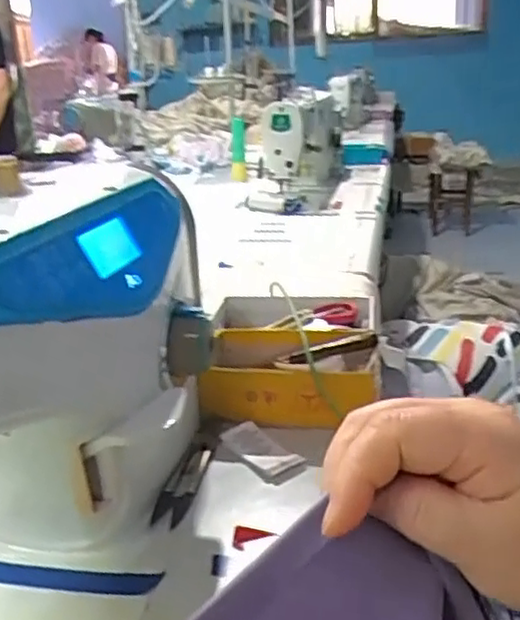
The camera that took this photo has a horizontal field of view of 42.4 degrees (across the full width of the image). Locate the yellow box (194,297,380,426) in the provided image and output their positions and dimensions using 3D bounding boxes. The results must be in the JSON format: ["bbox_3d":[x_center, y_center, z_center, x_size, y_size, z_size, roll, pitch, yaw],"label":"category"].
[{"bbox_3d":[0.026,0.036,0.616,0.154,0.059,0.183,0,20,9],"label":"yellow box"}]

